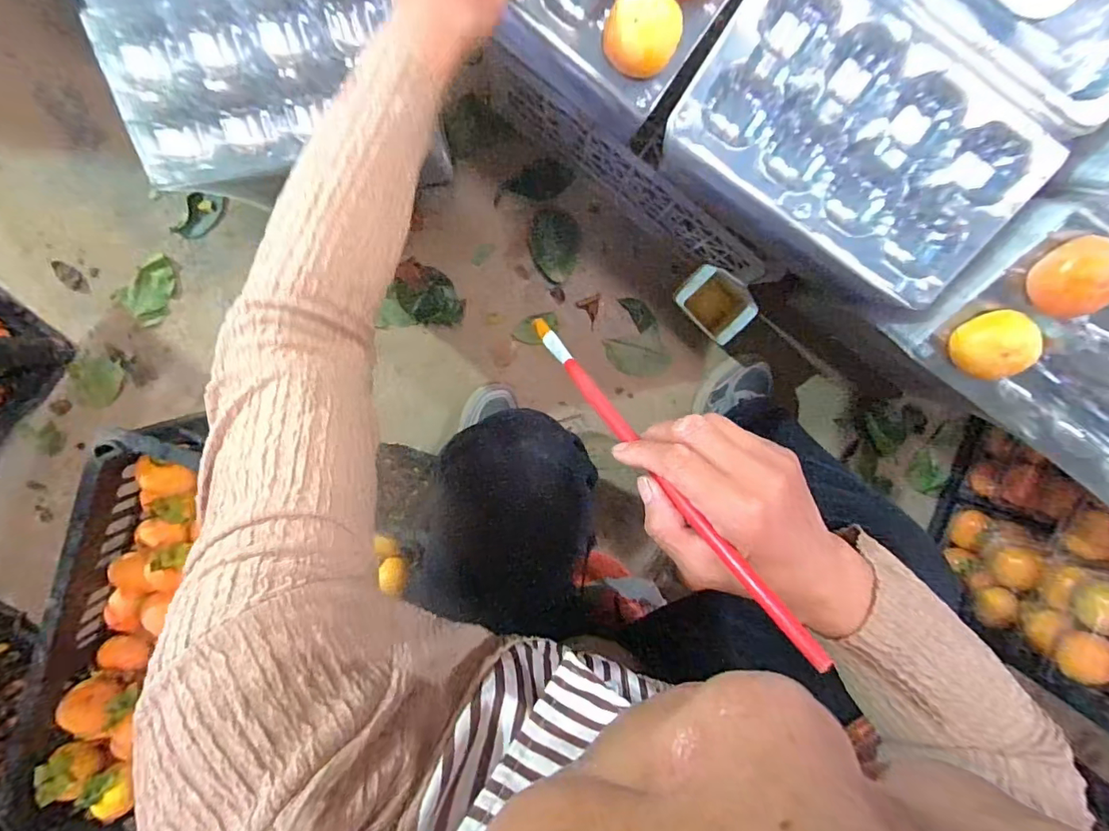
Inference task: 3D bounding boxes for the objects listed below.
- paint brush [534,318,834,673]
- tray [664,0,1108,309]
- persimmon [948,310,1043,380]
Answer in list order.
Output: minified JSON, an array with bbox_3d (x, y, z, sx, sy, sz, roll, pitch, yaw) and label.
[{"bbox_3d":[0.049,0.019,0.298,0.014,0.274,0.005,-39,141,4],"label":"paint brush"},{"bbox_3d":[0.269,-0.266,0.375,0.257,0.053,0.303,34,111,-2],"label":"tray"},{"bbox_3d":[0.343,-0.056,0.401,0.049,0.041,0.049,-8,98,-1],"label":"persimmon"}]

